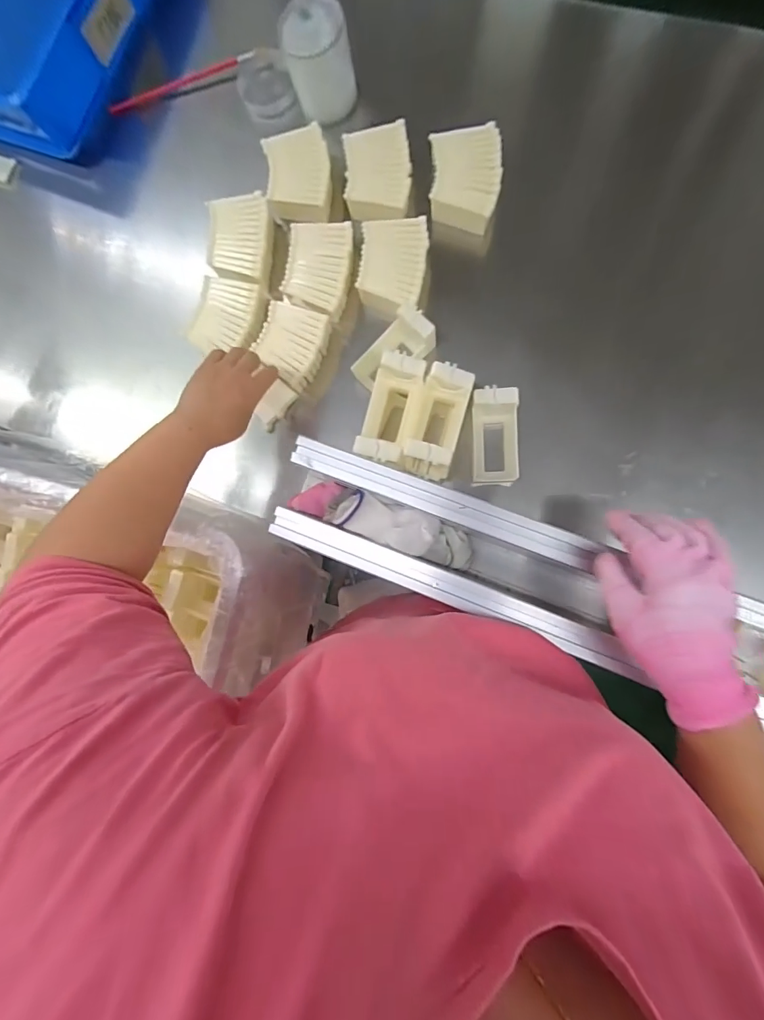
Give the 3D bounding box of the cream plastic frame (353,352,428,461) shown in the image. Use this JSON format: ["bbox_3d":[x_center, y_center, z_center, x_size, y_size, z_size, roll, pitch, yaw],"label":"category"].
[{"bbox_3d":[0.011,-0.109,0.477,0.051,0.041,0.125,13,74,9],"label":"cream plastic frame"}]

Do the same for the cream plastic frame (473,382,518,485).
[{"bbox_3d":[0.132,-0.087,0.507,0.058,0.040,0.102,-1,85,8],"label":"cream plastic frame"}]

